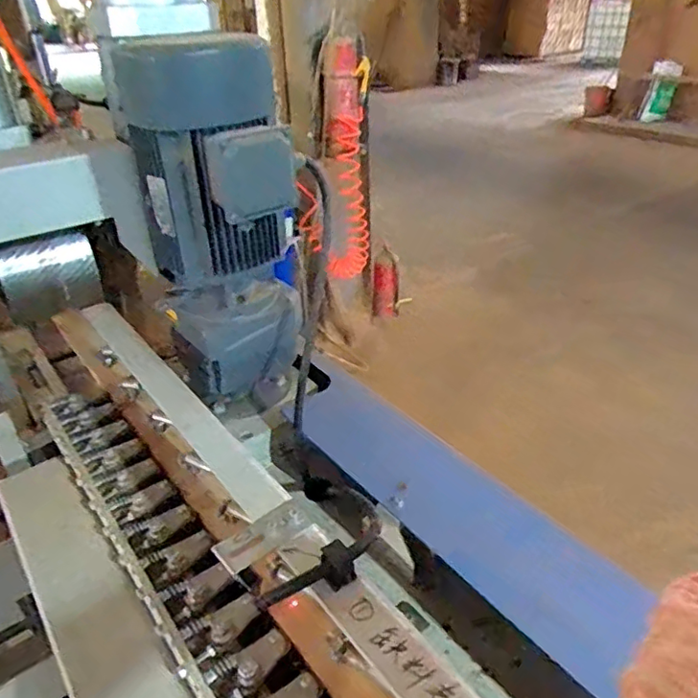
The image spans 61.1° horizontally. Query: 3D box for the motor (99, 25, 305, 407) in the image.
[{"bbox_3d":[-0.184,-0.175,0.875,0.200,0.470,0.295,-9,33,-10],"label":"motor"}]

